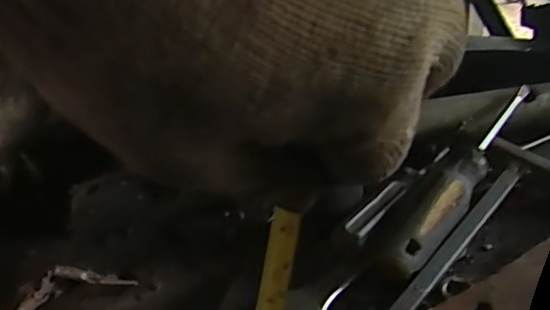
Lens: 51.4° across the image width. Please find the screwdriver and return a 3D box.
[{"bbox_3d":[0.115,0.009,0.363,0.035,0.030,0.172,19,40,35],"label":"screwdriver"}]

